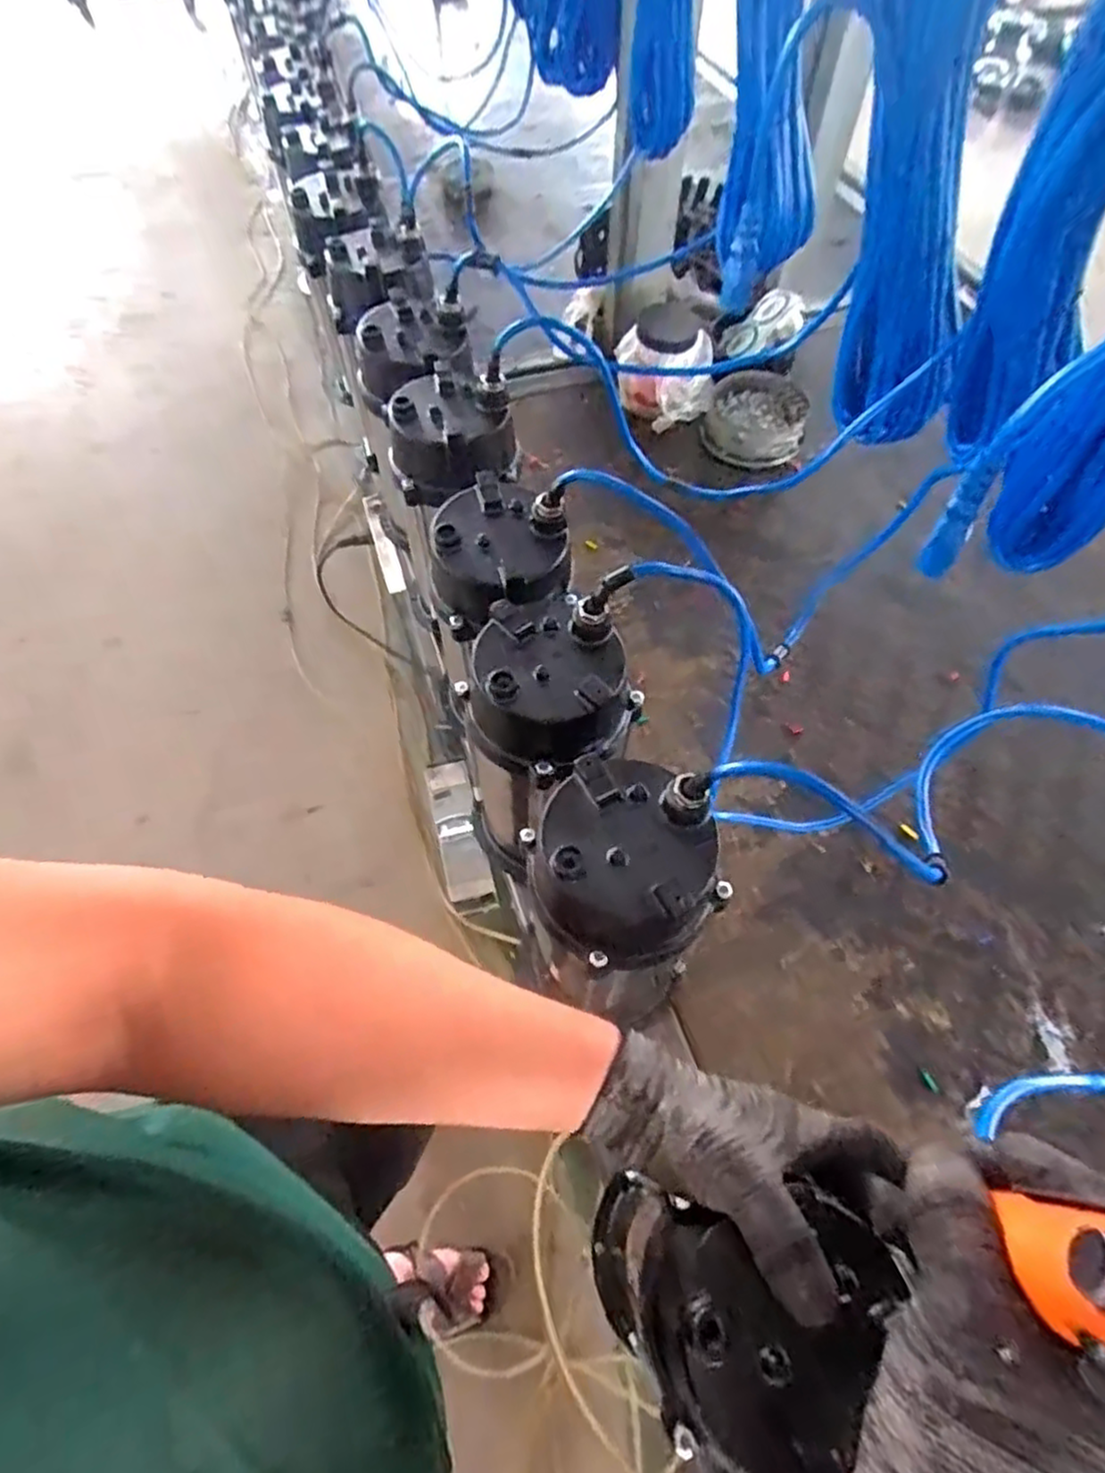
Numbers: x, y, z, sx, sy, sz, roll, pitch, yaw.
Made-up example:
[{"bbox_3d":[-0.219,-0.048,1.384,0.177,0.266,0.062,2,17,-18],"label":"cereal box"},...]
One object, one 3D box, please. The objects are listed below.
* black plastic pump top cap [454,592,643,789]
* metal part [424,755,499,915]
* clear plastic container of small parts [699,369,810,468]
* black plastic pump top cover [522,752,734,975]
[{"bbox_3d":[-0.004,-0.038,0.519,0.120,0.076,0.111,0,60,0],"label":"black plastic pump top cap"},{"bbox_3d":[-0.188,0.199,1.434,0.087,0.057,0.313,-13,61,-7],"label":"metal part"},{"bbox_3d":[0.292,-0.458,1.019,0.141,0.052,0.146,17,61,10],"label":"clear plastic container of small parts"},{"bbox_3d":[0.046,0.078,0.447,0.121,0.067,0.114,37,67,19],"label":"black plastic pump top cover"}]

